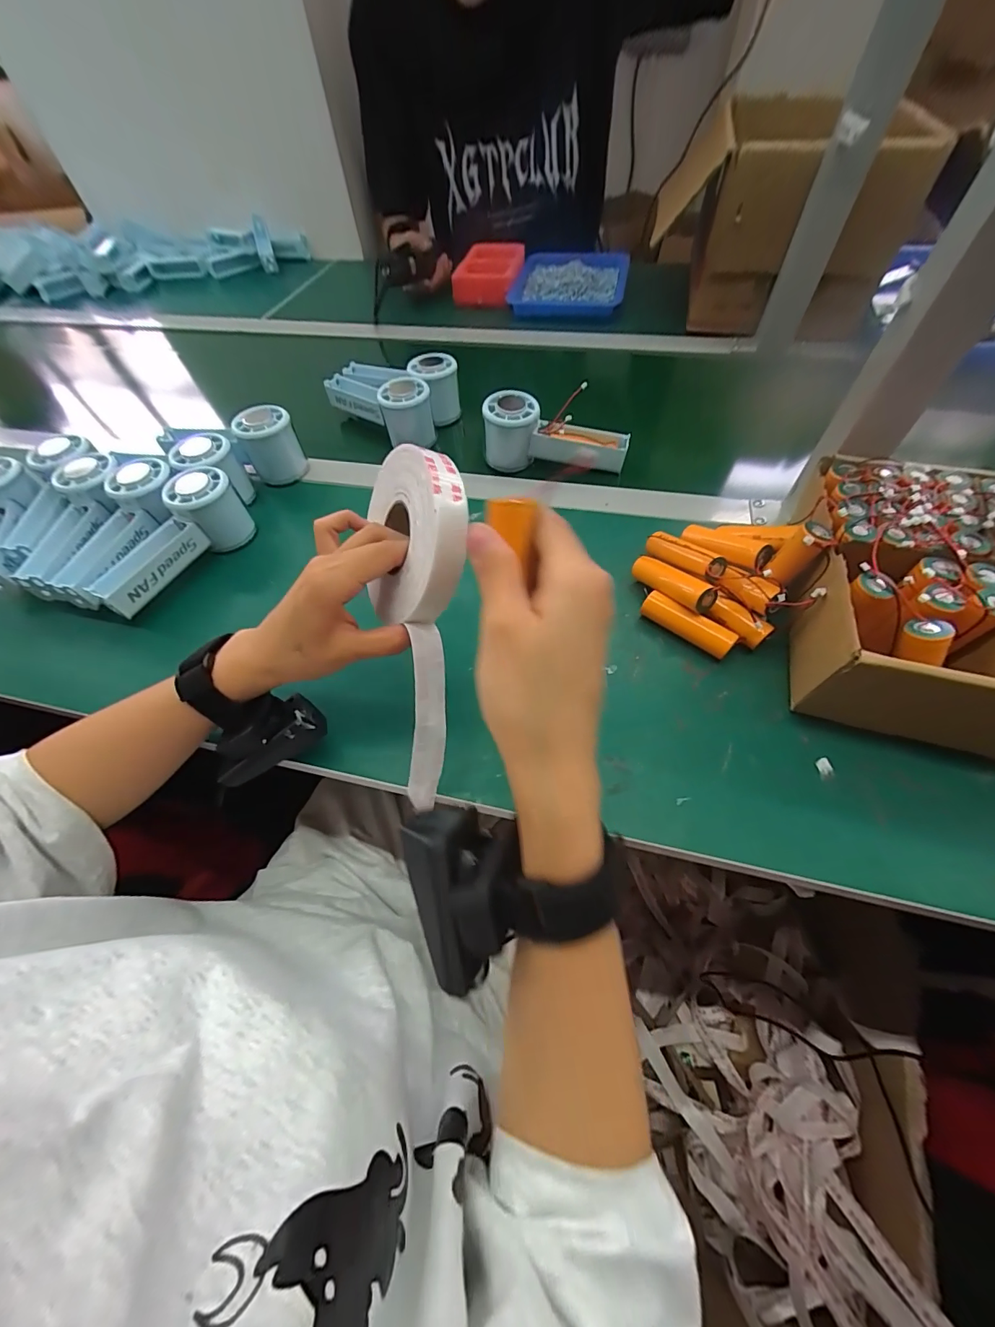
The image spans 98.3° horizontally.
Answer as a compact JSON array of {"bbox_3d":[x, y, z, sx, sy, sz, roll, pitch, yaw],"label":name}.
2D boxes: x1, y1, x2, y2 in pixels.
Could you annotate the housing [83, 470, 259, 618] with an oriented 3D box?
[{"bbox_3d":[-0.299,-0.112,0.394,0.054,0.056,0.148,24,63,17],"label":"housing"}]

